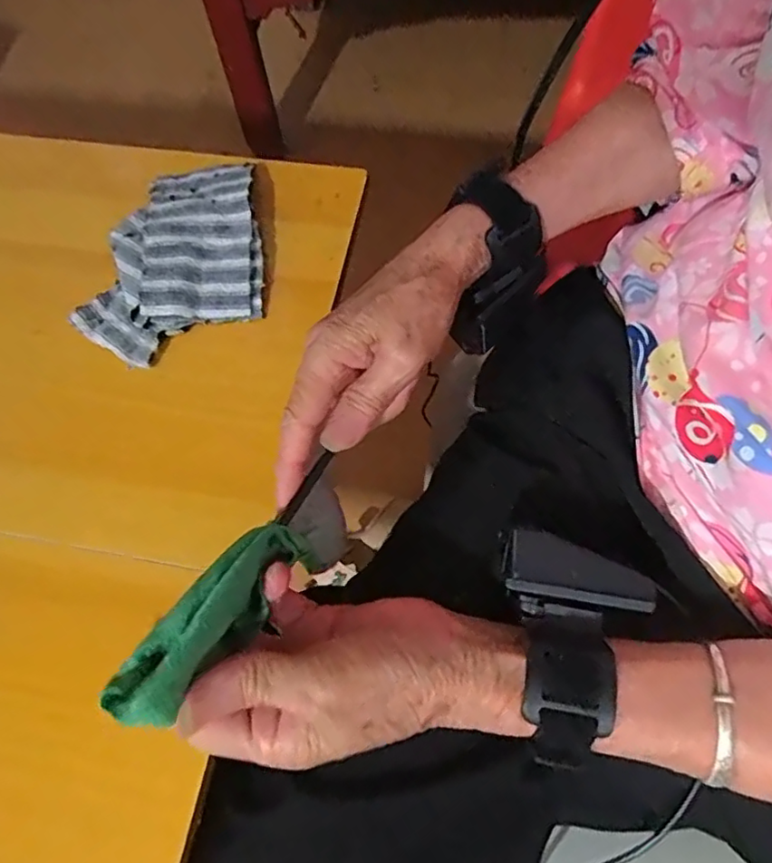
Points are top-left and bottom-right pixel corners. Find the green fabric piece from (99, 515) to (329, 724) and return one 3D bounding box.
[{"bbox_3d":[-0.066,0.073,0.236,0.027,0.030,0.101,30,40,14],"label":"green fabric piece"}]

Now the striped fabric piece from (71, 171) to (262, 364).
[{"bbox_3d":[-0.142,-0.116,0.391,0.115,0.019,0.141,-9,66,-1],"label":"striped fabric piece"}]

